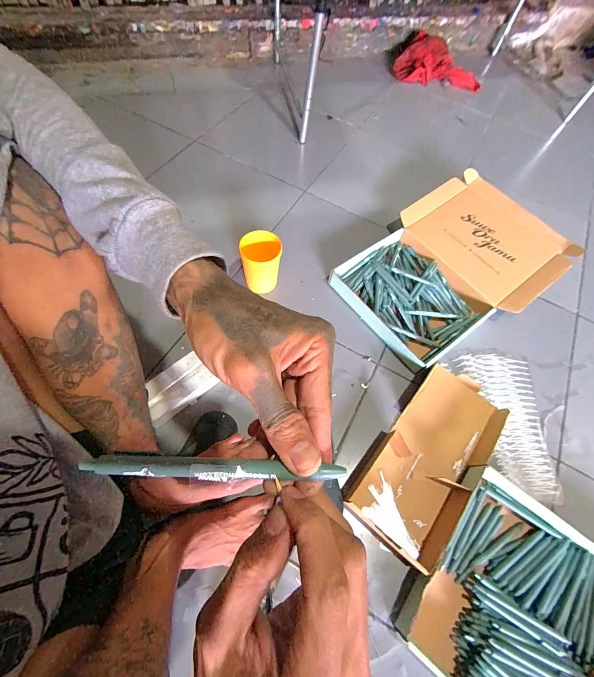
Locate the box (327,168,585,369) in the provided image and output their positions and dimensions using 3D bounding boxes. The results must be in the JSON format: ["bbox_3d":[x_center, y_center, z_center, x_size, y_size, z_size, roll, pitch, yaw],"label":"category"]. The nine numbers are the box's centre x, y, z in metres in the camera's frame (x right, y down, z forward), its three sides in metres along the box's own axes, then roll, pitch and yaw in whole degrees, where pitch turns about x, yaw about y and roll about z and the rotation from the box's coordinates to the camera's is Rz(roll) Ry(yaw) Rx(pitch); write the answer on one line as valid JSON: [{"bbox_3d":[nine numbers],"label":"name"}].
[{"bbox_3d":[0.380,-0.184,0.744,0.525,0.088,0.356,-33,71,-17],"label":"box"}]

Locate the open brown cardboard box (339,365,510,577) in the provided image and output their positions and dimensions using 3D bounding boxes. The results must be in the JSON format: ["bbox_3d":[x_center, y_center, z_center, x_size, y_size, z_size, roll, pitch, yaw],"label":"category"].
[{"bbox_3d":[0.264,0.214,0.570,0.179,0.047,0.376,38,68,13],"label":"open brown cardboard box"}]

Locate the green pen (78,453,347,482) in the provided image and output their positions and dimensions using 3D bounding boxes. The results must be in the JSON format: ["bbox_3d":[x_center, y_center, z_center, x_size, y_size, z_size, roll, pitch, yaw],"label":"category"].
[{"bbox_3d":[-0.047,0.072,0.164,0.143,0.006,0.011,1,65,2],"label":"green pen"}]

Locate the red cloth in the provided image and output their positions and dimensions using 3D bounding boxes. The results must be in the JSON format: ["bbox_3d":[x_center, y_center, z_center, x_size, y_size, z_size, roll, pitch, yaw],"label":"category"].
[{"bbox_3d":[0.571,-1.120,1.198,0.349,0.124,0.149,0,65,-4],"label":"red cloth"}]

